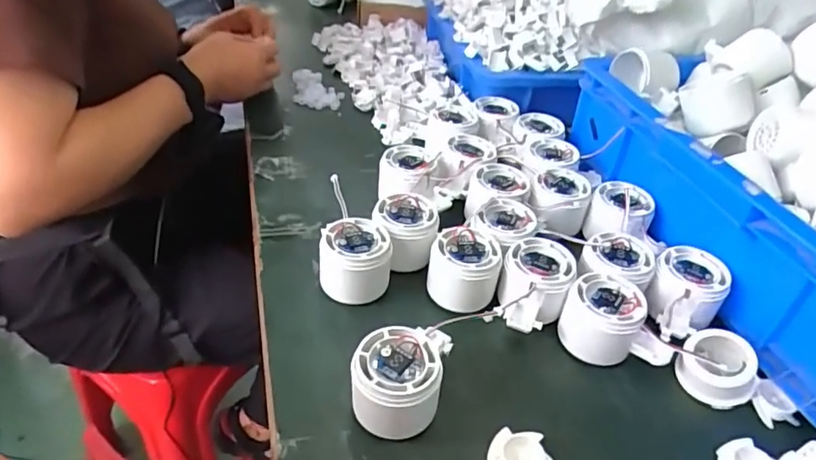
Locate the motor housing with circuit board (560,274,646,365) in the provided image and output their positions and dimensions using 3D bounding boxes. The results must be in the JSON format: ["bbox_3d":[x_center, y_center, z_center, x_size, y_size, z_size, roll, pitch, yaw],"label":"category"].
[{"bbox_3d":[0.154,0.071,0.446,0.056,0.049,0.056,3,39,-2],"label":"motor housing with circuit board"}]

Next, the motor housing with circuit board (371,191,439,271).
[{"bbox_3d":[-0.002,0.006,0.506,0.056,0.054,0.058,3,39,-2],"label":"motor housing with circuit board"}]

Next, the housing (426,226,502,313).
[{"bbox_3d":[0.048,0.035,0.478,0.057,0.051,0.056,10,39,7],"label":"housing"}]

